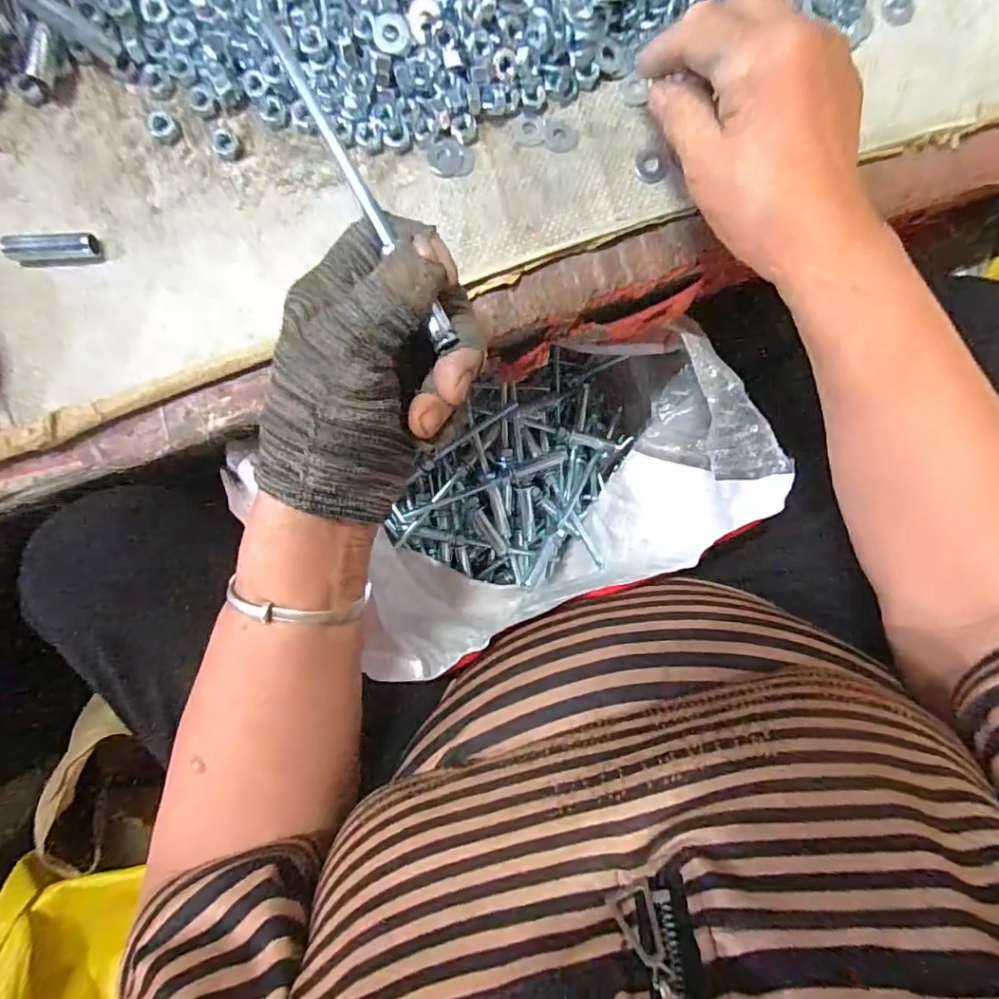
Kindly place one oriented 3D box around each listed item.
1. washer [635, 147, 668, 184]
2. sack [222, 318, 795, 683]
[{"bbox_3d":[0.084,-0.186,0.301,0.017,0.004,0.019,-7,93,8],"label":"washer"},{"bbox_3d":[0.031,-0.003,0.434,0.287,0.173,0.191,-35,94,-2],"label":"sack"}]

